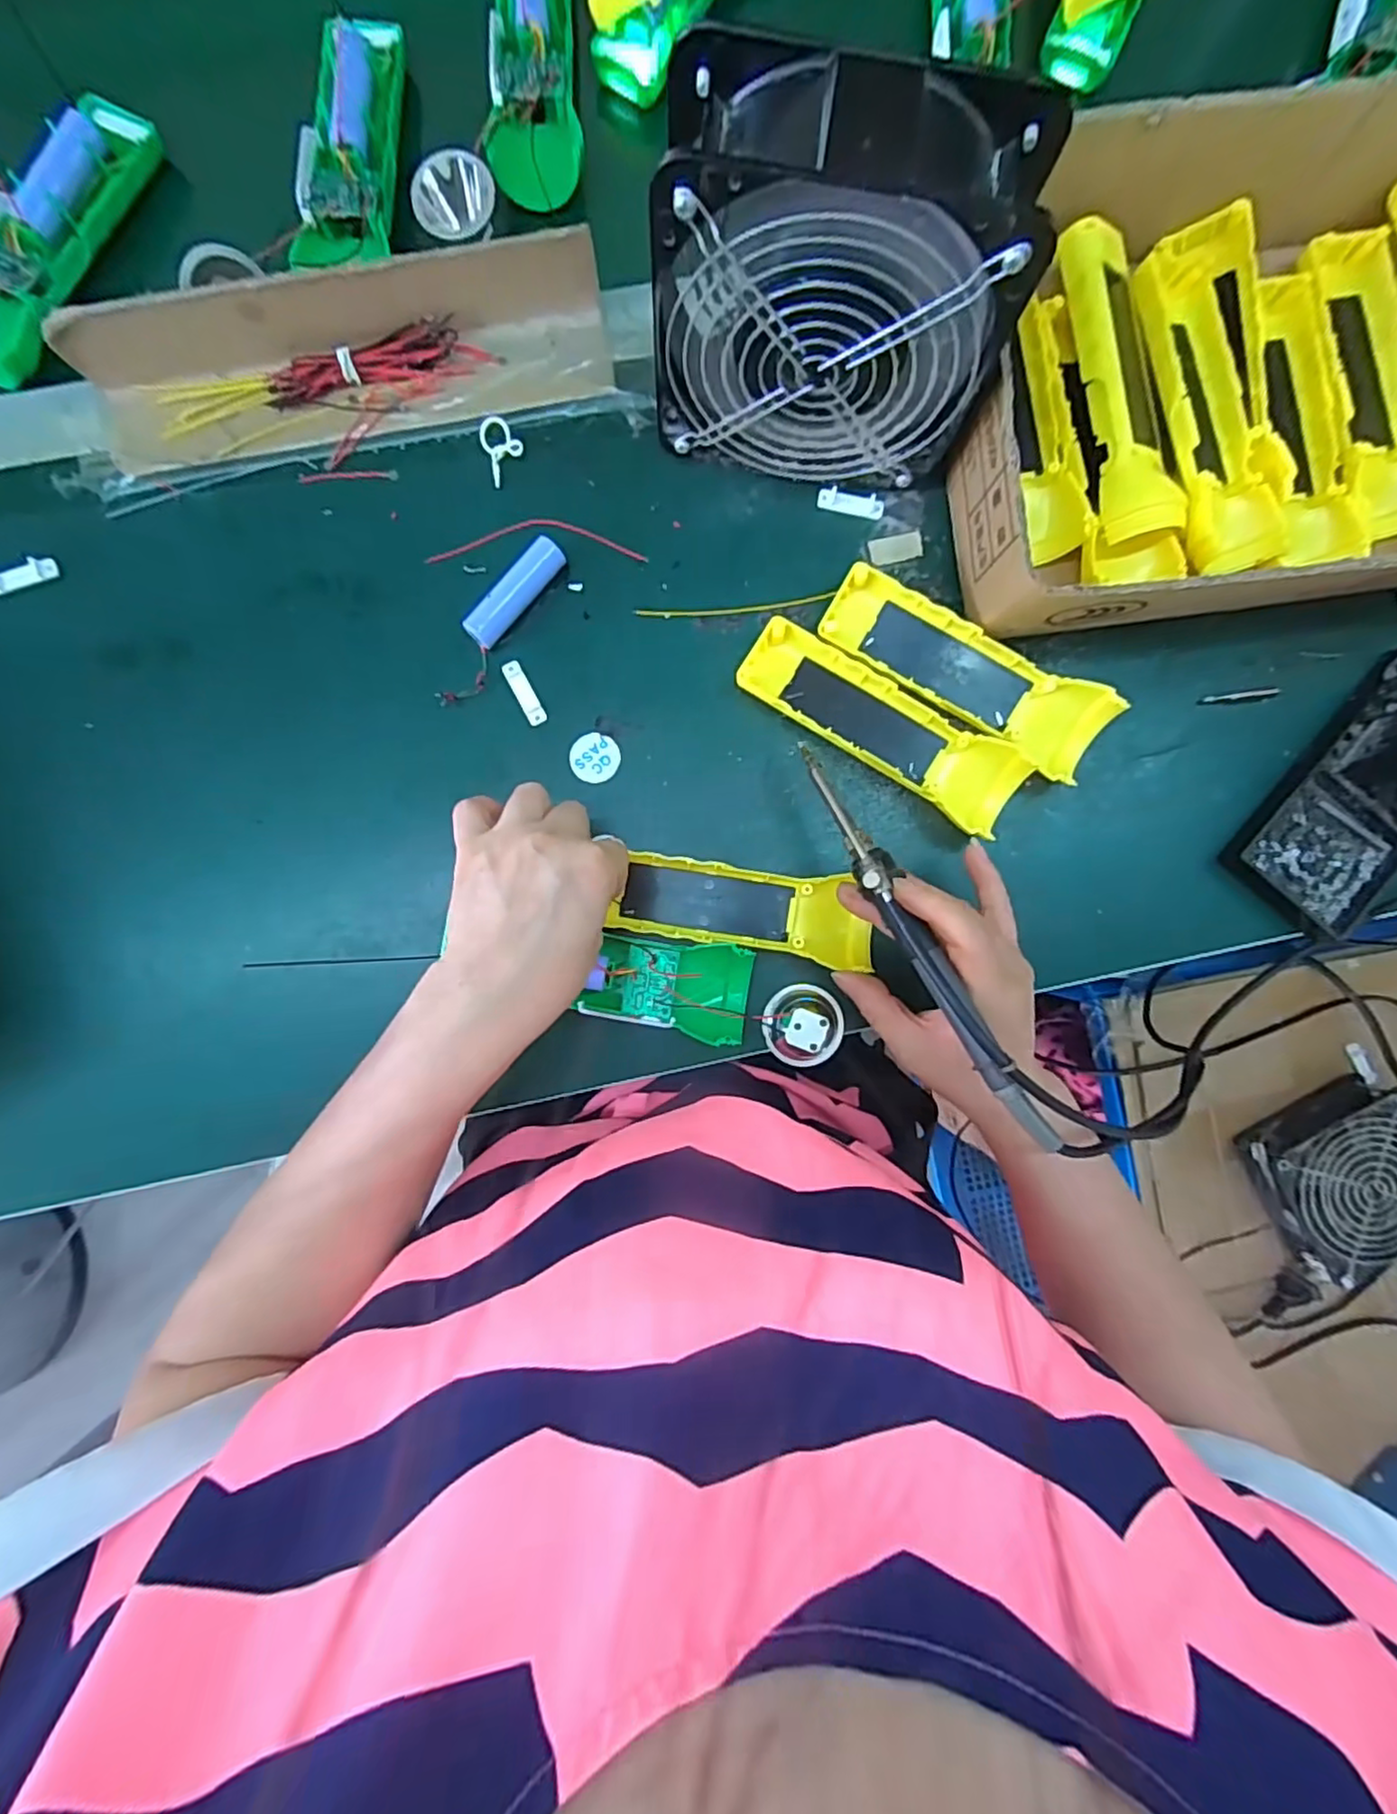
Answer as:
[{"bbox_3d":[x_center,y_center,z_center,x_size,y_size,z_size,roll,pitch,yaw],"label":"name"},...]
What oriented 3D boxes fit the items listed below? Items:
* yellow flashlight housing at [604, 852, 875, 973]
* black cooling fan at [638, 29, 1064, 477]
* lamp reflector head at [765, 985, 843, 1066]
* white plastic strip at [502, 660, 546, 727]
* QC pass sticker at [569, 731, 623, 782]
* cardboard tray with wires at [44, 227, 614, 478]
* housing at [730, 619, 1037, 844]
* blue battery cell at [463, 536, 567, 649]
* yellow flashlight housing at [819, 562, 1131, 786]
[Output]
[{"bbox_3d":[0.028,0.001,0.360,0.137,0.020,0.043,11,89,-6],"label":"yellow flashlight housing"},{"bbox_3d":[0.058,-0.272,0.306,0.151,0.146,0.069,7,89,-1],"label":"black cooling fan"},{"bbox_3d":[0.059,0.065,0.360,0.043,0.022,0.044,0,89,-1],"label":"lamp reflector head"},{"bbox_3d":[-0.097,-0.119,0.372,0.010,0.004,0.038,-28,90,-2],"label":"white plastic strip"},{"bbox_3d":[-0.058,-0.084,0.375,0.028,0.004,0.028,42,88,0],"label":"QC pass sticker"},{"bbox_3d":[-0.190,-0.290,0.355,0.285,0.039,0.065,-10,89,-1],"label":"cardboard tray with wires"},{"bbox_3d":[0.101,-0.099,0.369,0.164,0.023,0.046,32,89,0],"label":"housing"},{"bbox_3d":[-0.100,-0.171,0.368,0.019,0.016,0.067,43,88,0],"label":"blue battery cell"},{"bbox_3d":[0.144,-0.126,0.365,0.160,0.028,0.046,30,89,-1],"label":"yellow flashlight housing"}]

